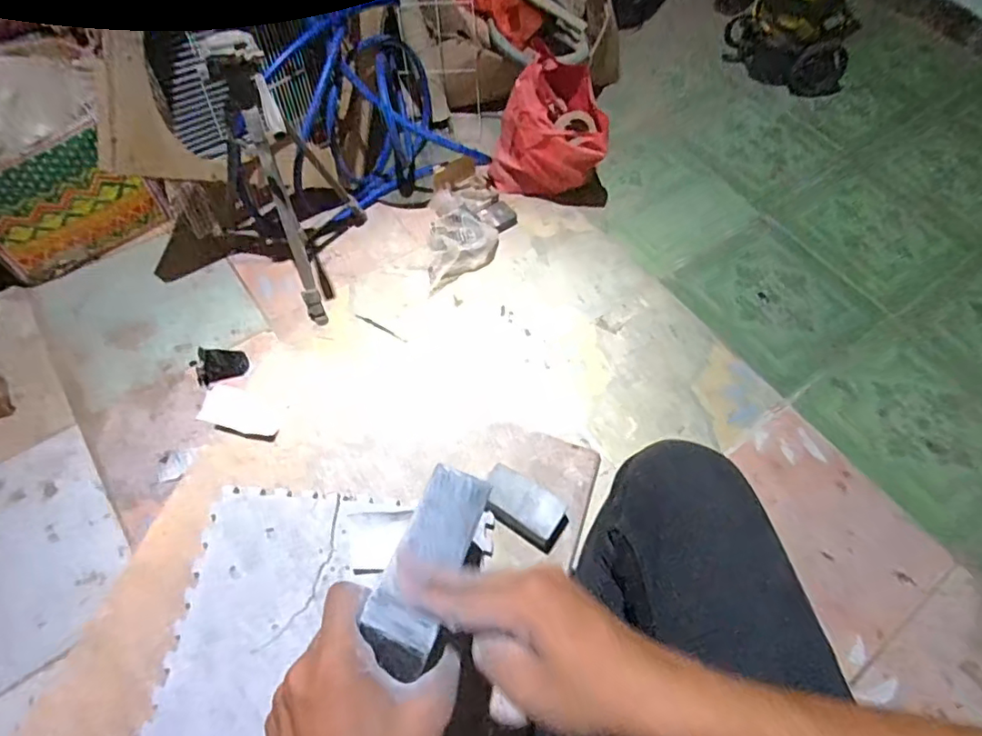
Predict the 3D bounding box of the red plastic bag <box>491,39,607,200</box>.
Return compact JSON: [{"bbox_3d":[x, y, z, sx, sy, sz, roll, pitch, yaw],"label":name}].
[{"bbox_3d":[0.159,-0.580,1.400,0.276,0.267,0.182,27,62,12],"label":"red plastic bag"}]

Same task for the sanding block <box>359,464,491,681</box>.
[{"bbox_3d":[-0.038,0.123,0.369,0.044,0.032,0.135,15,33,7],"label":"sanding block"}]

